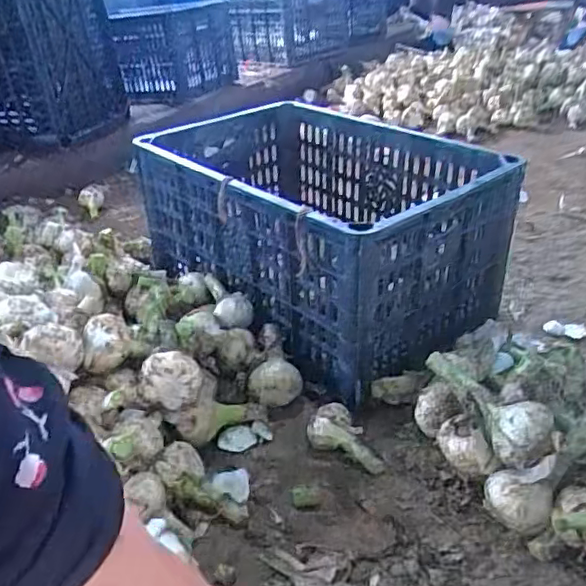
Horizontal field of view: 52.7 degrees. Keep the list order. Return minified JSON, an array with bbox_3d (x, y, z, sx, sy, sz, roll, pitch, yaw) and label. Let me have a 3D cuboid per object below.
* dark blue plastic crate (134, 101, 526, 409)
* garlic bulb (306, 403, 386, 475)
[{"bbox_3d":[0.026,-0.094,0.832,0.316,0.227,0.468,-25,37,-30],"label":"dark blue plastic crate"},{"bbox_3d":[0.058,0.148,0.614,0.082,0.047,0.041,12,35,24],"label":"garlic bulb"}]

